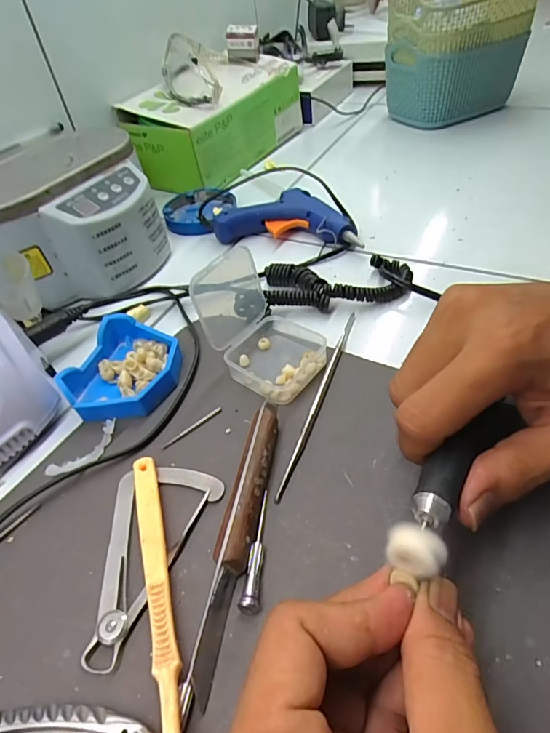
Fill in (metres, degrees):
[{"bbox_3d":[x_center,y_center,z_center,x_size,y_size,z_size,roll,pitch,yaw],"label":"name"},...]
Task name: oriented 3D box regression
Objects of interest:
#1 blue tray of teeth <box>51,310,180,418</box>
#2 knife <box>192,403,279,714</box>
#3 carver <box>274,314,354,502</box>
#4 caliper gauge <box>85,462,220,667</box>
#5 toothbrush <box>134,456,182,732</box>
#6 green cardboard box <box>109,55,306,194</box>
[{"bbox_3d":[-0.101,-0.001,0.304,0.069,0.023,0.076,-1,46,7],"label":"blue tray of teeth"},{"bbox_3d":[-0.015,0.075,0.225,0.016,0.015,0.150,4,47,11],"label":"knife"},{"bbox_3d":[0.030,0.016,0.283,0.006,0.006,0.155,12,49,18],"label":"carver"},{"bbox_3d":[-0.074,0.090,0.226,0.055,0.005,0.098,17,51,22],"label":"caliper gauge"},{"bbox_3d":[-0.048,0.113,0.188,0.013,0.019,0.183,-16,46,-8],"label":"toothbrush"},{"bbox_3d":[-0.067,-0.310,0.552,0.116,0.090,0.221,22,53,25],"label":"green cardboard box"}]

